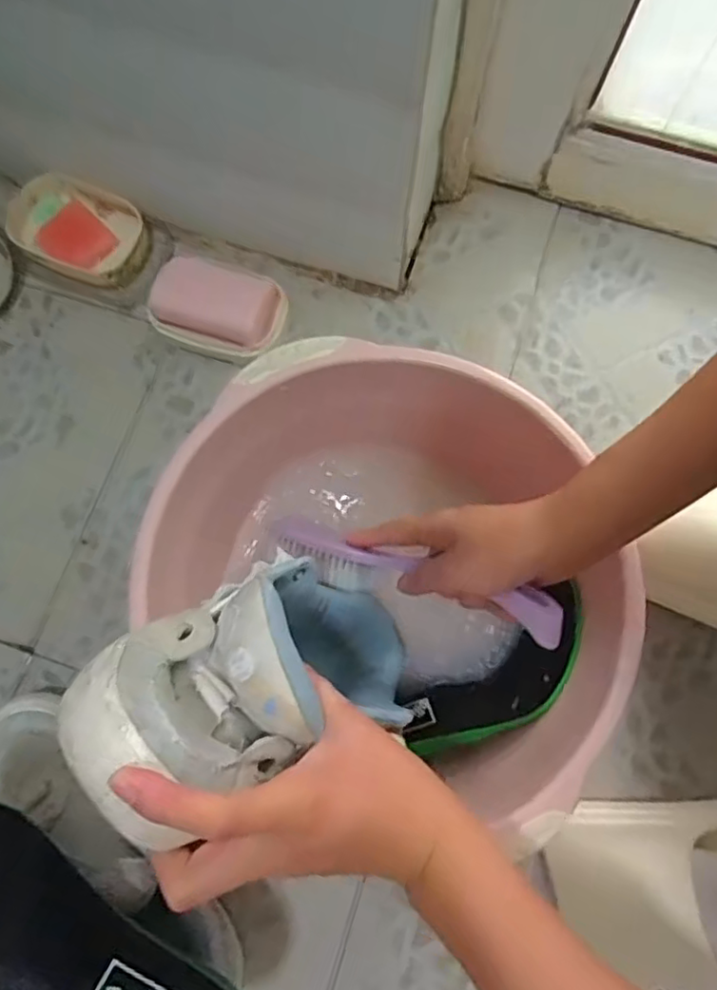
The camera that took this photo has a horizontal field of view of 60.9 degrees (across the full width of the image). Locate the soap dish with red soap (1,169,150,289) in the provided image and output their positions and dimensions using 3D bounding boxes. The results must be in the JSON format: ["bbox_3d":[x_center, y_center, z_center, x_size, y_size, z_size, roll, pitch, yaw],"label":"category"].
[{"bbox_3d":[-0.261,-0.247,0.569,0.144,0.039,0.084,25,77,6],"label":"soap dish with red soap"}]

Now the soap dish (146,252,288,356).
[{"bbox_3d":[-0.123,-0.168,0.543,0.108,0.052,0.073,14,76,3],"label":"soap dish"}]

